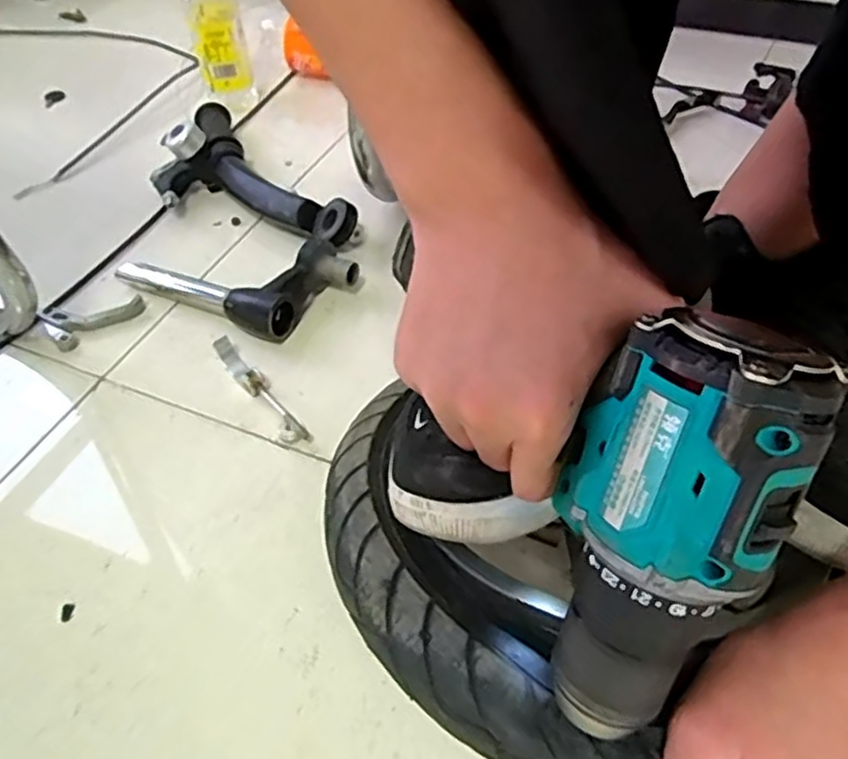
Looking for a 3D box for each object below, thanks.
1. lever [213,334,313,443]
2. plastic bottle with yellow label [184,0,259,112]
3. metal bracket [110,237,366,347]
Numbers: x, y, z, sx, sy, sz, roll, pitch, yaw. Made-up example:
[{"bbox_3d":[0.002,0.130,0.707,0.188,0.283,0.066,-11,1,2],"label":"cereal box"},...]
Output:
[{"bbox_3d":[-0.122,0.006,0.501,0.017,0.015,0.118,-31,54,-23],"label":"lever"},{"bbox_3d":[-0.227,-0.382,0.756,0.057,0.175,0.051,-10,49,-7],"label":"plastic bottle with yellow label"},{"bbox_3d":[-0.154,-0.091,0.572,0.181,0.037,0.101,20,52,19],"label":"metal bracket"}]

